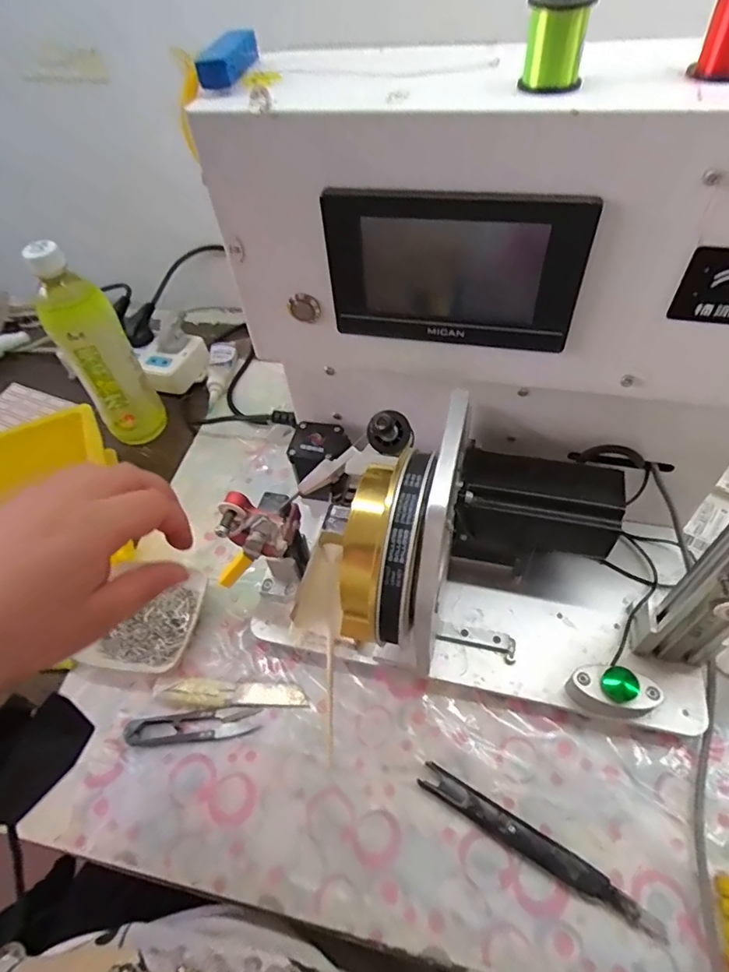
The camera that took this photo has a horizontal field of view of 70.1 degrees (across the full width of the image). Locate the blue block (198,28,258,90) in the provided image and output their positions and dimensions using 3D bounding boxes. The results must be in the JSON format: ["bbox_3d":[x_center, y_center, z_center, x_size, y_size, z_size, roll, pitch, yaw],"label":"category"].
[{"bbox_3d":[-0.070,-0.223,0.270,0.016,0.014,0.055,4,53,9],"label":"blue block"}]

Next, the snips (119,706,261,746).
[{"bbox_3d":[-0.135,0.188,0.408,0.103,0.010,0.022,-7,52,0],"label":"snips"}]

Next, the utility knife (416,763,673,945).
[{"bbox_3d":[0.111,0.237,0.343,0.158,0.010,0.017,24,58,22],"label":"utility knife"}]

